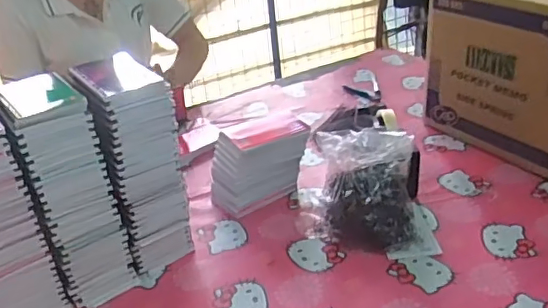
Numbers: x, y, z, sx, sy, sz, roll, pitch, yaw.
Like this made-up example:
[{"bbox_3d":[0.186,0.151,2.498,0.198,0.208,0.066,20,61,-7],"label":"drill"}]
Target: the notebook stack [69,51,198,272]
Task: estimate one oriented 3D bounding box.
[{"bbox_3d":[-0.202,0.009,0.828,0.111,0.293,0.177,-15,32,-19],"label":"notebook stack"}]

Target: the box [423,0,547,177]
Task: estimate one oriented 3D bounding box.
[{"bbox_3d":[0.491,-0.183,1.061,0.268,0.311,0.324,-22,35,-29],"label":"box"}]

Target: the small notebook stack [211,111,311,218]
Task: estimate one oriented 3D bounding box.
[{"bbox_3d":[-0.021,0.013,0.958,0.164,0.134,0.090,-22,35,-29],"label":"small notebook stack"}]

